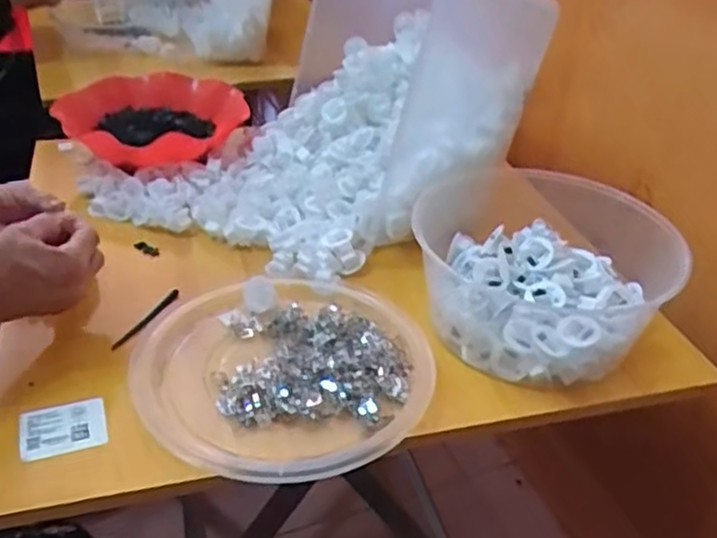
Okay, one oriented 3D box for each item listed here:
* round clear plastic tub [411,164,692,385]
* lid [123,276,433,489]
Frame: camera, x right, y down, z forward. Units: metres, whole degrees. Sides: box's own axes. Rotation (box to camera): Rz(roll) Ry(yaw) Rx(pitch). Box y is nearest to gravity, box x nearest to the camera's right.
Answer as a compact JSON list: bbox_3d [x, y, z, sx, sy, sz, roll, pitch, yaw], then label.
[{"bbox_3d":[0.167,-0.009,0.670,0.239,0.094,0.233,2,34,-1],"label":"round clear plastic tub"},{"bbox_3d":[-0.061,0.084,0.582,0.227,0.024,0.223,2,34,-1],"label":"lid"}]

